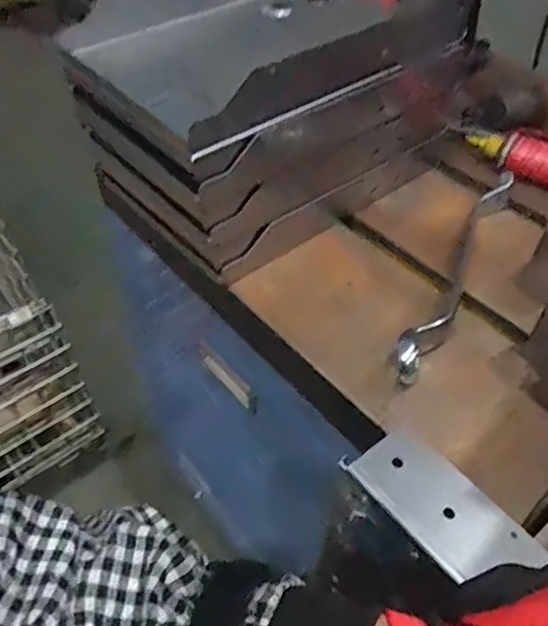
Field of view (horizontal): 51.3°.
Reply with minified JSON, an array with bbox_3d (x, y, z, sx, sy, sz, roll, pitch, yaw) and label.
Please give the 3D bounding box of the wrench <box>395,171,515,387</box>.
[{"bbox_3d":[0.166,-0.043,0.509,0.025,0.031,0.281,23,51,19],"label":"wrench"}]

